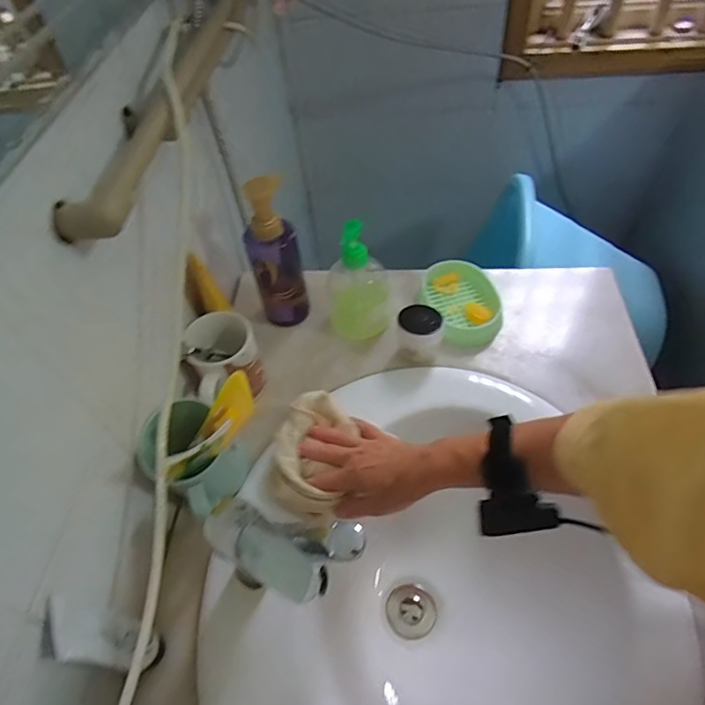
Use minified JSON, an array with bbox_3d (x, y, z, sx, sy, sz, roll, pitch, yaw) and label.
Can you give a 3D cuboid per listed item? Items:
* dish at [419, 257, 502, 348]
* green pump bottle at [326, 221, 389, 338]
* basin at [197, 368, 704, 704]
[{"bbox_3d":[0.153,-0.072,0.695,0.099,0.028,0.146,-18,52,-8],"label":"dish"},{"bbox_3d":[0.007,-0.089,0.629,0.082,0.160,0.067,-10,51,-2],"label":"green pump bottle"},{"bbox_3d":[0.103,0.278,0.527,0.403,0.167,0.489,15,55,17],"label":"basin"}]

